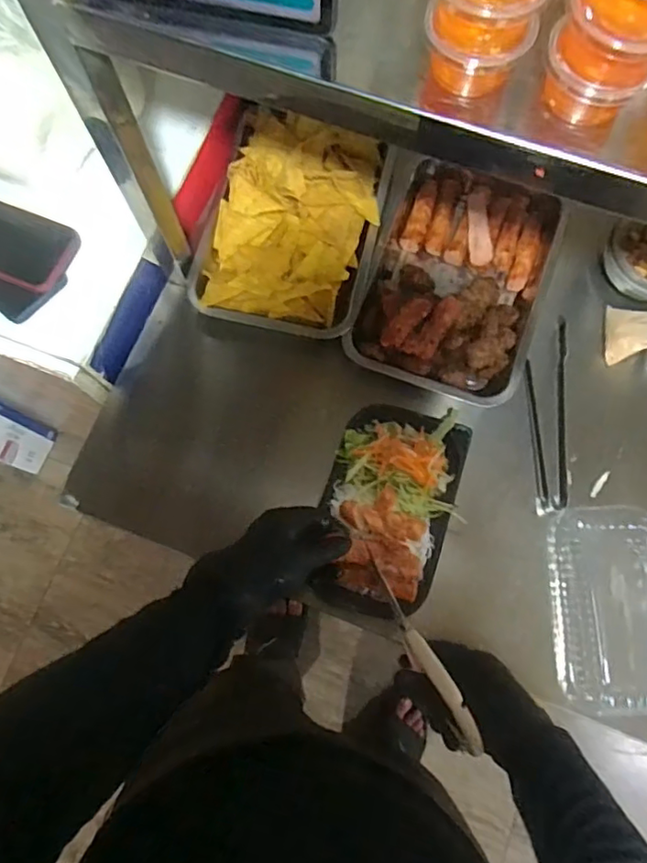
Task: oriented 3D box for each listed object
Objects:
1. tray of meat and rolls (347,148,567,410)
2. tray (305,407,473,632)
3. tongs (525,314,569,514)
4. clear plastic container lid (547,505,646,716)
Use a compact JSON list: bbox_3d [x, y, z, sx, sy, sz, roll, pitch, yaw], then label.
[{"bbox_3d":[0.159,-0.180,0.693,0.210,0.062,0.284,17,77,6],"label":"tray of meat and rolls"},{"bbox_3d":[0.069,0.080,0.614,0.134,0.040,0.221,17,77,6],"label":"tray"},{"bbox_3d":[0.258,-0.022,0.664,0.050,0.024,0.228,4,76,3],"label":"tongs"},{"bbox_3d":[0.309,0.186,0.603,0.127,0.038,0.214,-1,76,2],"label":"clear plastic container lid"}]

